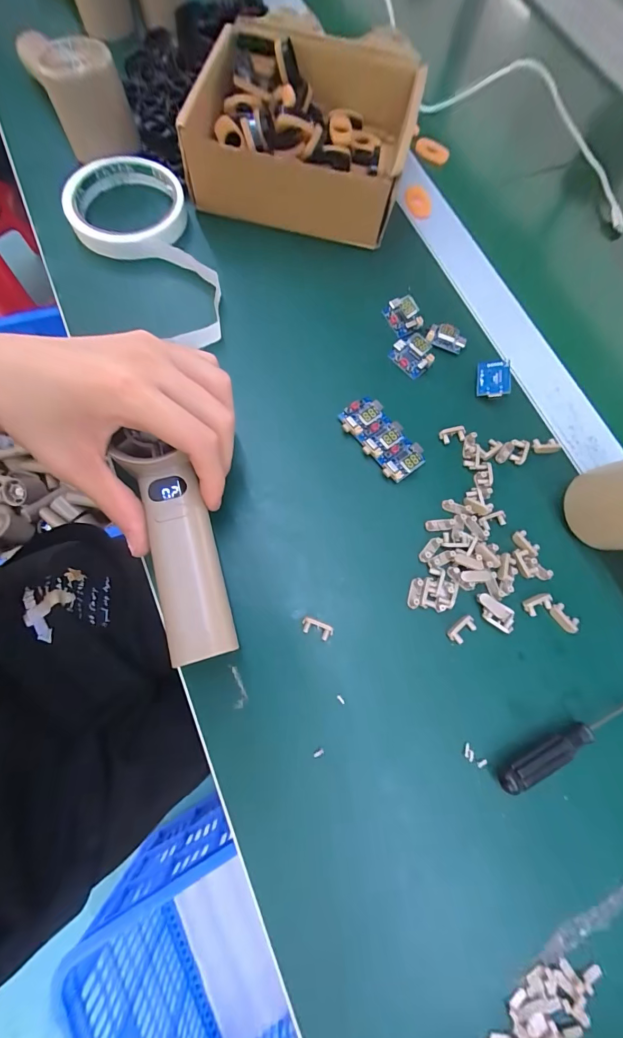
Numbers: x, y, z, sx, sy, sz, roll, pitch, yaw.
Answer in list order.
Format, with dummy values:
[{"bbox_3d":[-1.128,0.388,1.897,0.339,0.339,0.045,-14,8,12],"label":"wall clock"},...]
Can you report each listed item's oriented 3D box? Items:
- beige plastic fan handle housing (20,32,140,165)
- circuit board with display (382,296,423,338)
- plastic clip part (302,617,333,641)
[{"bbox_3d":[-0.180,-0.338,0.305,0.063,0.054,0.060,-19,75,-7],"label":"beige plastic fan handle housing"},{"bbox_3d":[0.071,-0.160,0.293,0.022,0.012,0.030,-27,76,-9],"label":"circuit board with display"},{"bbox_3d":[0.003,0.067,0.230,0.019,0.006,0.009,21,74,5],"label":"plastic clip part"}]

